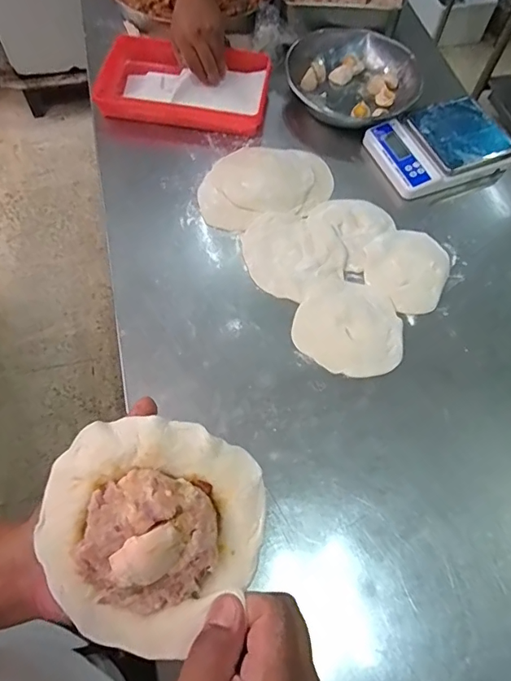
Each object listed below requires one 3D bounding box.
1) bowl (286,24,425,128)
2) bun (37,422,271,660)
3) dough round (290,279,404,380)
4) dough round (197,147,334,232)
[{"bbox_3d":[0.185,-0.469,0.858,0.234,0.070,0.219,1,63,-3],"label":"bowl"},{"bbox_3d":[-0.065,0.117,0.282,0.134,0.043,0.134,1,84,-5],"label":"bun"},{"bbox_3d":[0.135,-0.019,0.658,0.147,0.009,0.144,36,67,14],"label":"dough round"},{"bbox_3d":[0.014,-0.261,0.766,0.215,0.021,0.164,-12,64,-9],"label":"dough round"}]

